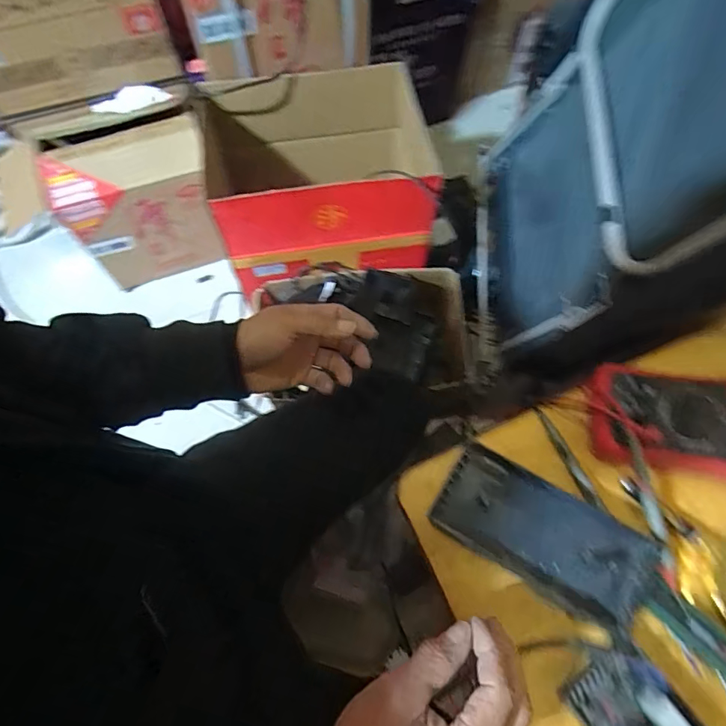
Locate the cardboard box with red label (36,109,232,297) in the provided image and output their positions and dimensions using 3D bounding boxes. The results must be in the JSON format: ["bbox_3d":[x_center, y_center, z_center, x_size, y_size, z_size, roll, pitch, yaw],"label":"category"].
[{"bbox_3d":[-0.466,-0.349,0.997,0.296,0.268,0.169,-10,68,-5],"label":"cardboard box with red label"}]

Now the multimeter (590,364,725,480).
[{"bbox_3d":[0.301,0.056,0.413,0.189,0.046,0.092,10,68,4],"label":"multimeter"}]

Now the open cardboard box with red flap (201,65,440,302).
[{"bbox_3d":[-0.083,-0.349,0.877,0.419,0.217,0.290,-9,68,-4],"label":"open cardboard box with red flap"}]

